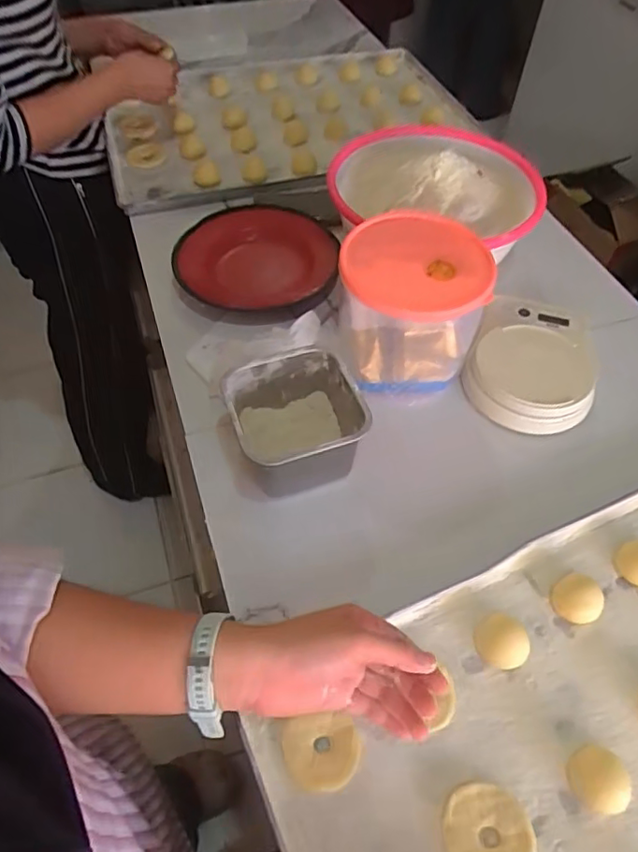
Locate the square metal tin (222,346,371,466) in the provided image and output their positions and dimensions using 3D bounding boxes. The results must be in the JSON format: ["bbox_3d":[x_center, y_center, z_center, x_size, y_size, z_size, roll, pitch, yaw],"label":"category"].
[{"bbox_3d":[-0.022,0.003,0.544,0.113,0.094,0.116,-18,56,-13],"label":"square metal tin"}]

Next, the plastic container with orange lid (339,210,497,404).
[{"bbox_3d":[0.096,-0.126,0.600,0.138,0.134,0.138,8,55,6],"label":"plastic container with orange lid"}]

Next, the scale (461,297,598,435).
[{"bbox_3d":[0.241,-0.080,0.635,0.133,0.038,0.191,18,56,13],"label":"scale"}]

